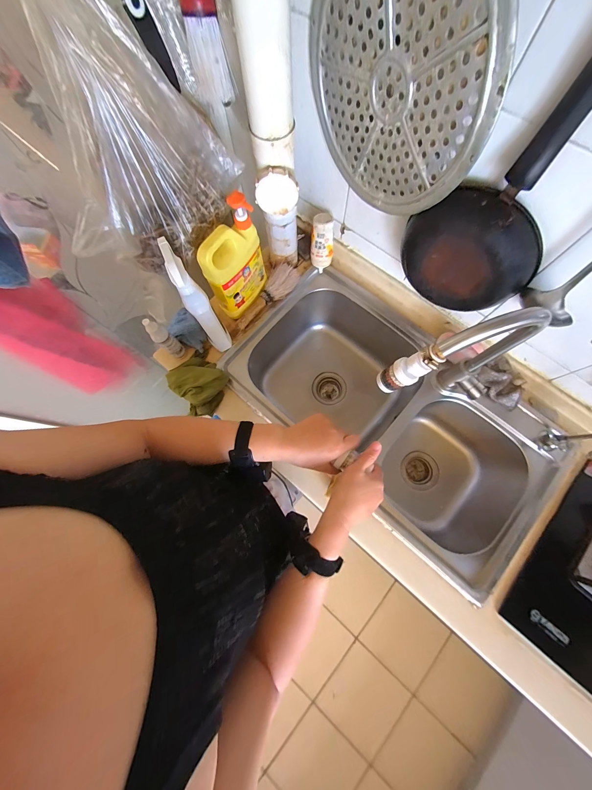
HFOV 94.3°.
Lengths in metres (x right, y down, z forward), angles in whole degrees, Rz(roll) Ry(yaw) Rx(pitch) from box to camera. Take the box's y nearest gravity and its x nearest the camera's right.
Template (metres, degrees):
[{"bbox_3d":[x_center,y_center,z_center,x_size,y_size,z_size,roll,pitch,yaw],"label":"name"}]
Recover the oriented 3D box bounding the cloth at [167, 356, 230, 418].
[{"bbox_3d":[-0.235,-0.030,0.662,0.140,0.050,0.112,40,79,11],"label":"cloth"}]

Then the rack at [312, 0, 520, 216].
[{"bbox_3d":[0.139,-0.441,0.395,0.022,0.306,0.308,-39,77,-8],"label":"rack"}]

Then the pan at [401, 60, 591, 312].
[{"bbox_3d":[0.301,-0.277,0.417,0.227,0.372,0.064,34,78,10],"label":"pan"}]

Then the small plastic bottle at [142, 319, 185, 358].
[{"bbox_3d":[-0.297,-0.124,0.630,0.036,0.141,0.031,-44,78,-10],"label":"small plastic bottle"}]

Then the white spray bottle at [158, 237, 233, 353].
[{"bbox_3d":[-0.206,-0.191,0.586,0.049,0.252,0.102,-35,77,-8],"label":"white spray bottle"}]

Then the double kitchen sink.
[{"bbox_3d":[0.236,0.051,0.790,0.784,0.271,0.448,41,80,11],"label":"double kitchen sink"}]

